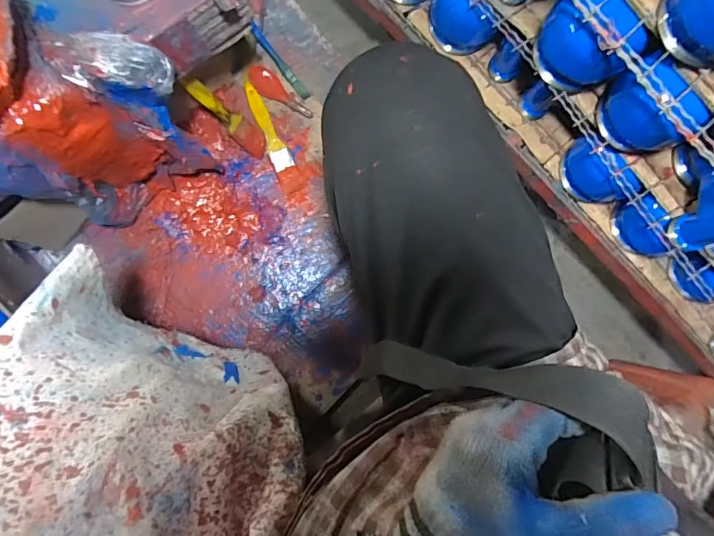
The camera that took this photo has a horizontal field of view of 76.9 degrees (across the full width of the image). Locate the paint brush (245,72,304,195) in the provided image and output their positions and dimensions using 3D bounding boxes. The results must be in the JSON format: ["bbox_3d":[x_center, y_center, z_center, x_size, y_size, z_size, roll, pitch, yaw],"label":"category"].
[{"bbox_3d":[-0.134,-0.208,0.696,0.032,0.016,0.193,-24,88,-4],"label":"paint brush"}]

